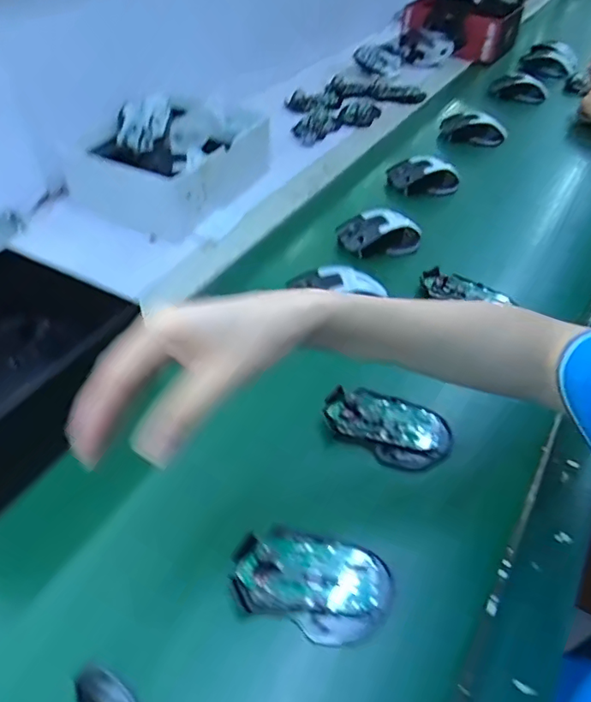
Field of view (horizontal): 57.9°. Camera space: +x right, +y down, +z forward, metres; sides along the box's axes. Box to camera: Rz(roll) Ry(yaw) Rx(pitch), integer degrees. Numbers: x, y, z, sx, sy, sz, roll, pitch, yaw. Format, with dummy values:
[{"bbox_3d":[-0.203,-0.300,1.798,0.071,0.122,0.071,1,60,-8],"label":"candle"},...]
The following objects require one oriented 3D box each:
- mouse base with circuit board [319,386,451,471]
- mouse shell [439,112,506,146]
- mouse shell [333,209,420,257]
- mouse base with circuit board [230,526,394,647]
[{"bbox_3d":[0.081,0.064,0.479,0.113,0.017,0.067,19,48,15],"label":"mouse base with circuit board"},{"bbox_3d":[0.295,-0.370,0.885,0.103,0.035,0.054,15,47,12],"label":"mouse shell"},{"bbox_3d":[0.105,-0.146,0.670,0.106,0.032,0.065,5,46,3],"label":"mouse shell"},{"bbox_3d":[0.012,0.166,0.388,0.111,0.012,0.071,16,48,13],"label":"mouse base with circuit board"}]

